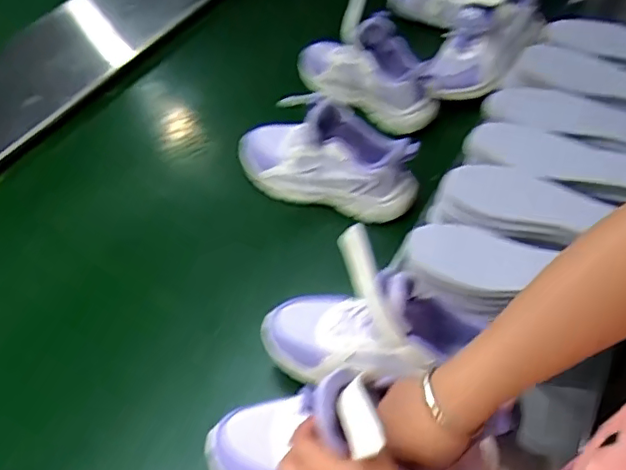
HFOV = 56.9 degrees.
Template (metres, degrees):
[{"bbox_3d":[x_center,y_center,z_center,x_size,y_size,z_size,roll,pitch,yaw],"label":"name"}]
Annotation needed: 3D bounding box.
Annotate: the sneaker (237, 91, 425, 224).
[{"bbox_3d":[0.013,-0.105,0.742,0.245,0.139,0.079,19,54,17],"label":"sneaker"}]

